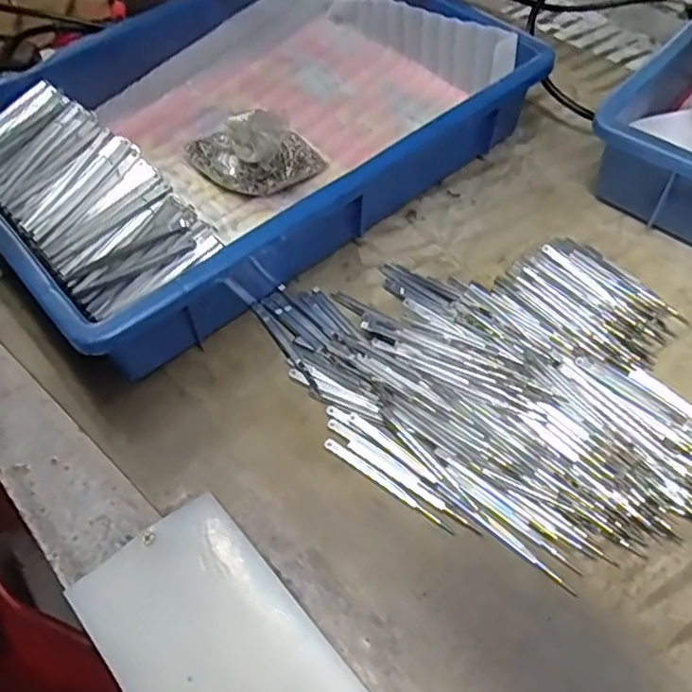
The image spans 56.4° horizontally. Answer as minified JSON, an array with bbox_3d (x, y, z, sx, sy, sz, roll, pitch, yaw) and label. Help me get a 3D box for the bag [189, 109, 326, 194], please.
[{"bbox_3d":[-0.076,-0.160,0.511,0.113,0.067,0.047,-1,55,1],"label":"bag"}]

